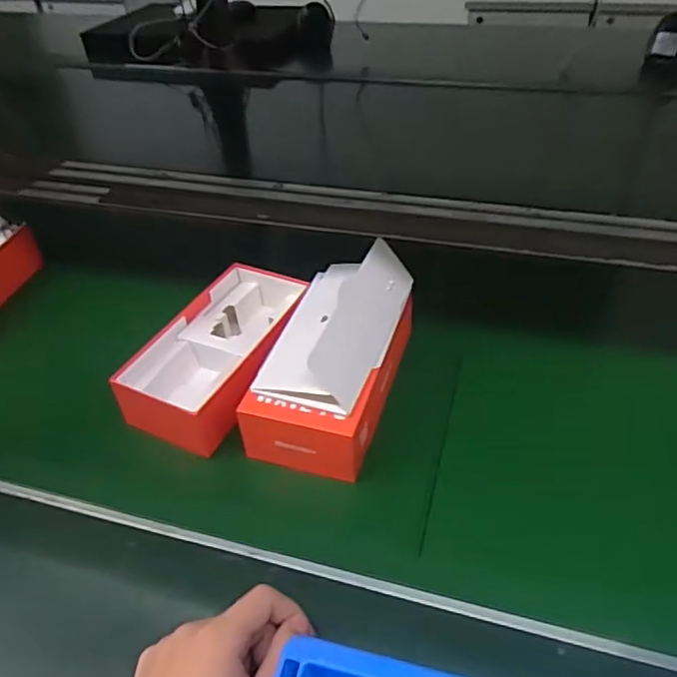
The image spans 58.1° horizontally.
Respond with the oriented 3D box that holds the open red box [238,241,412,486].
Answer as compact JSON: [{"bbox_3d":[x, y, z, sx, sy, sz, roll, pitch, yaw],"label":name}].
[{"bbox_3d":[-0.005,0.005,0.500,0.100,0.093,0.187,11,42,14],"label":"open red box"}]

